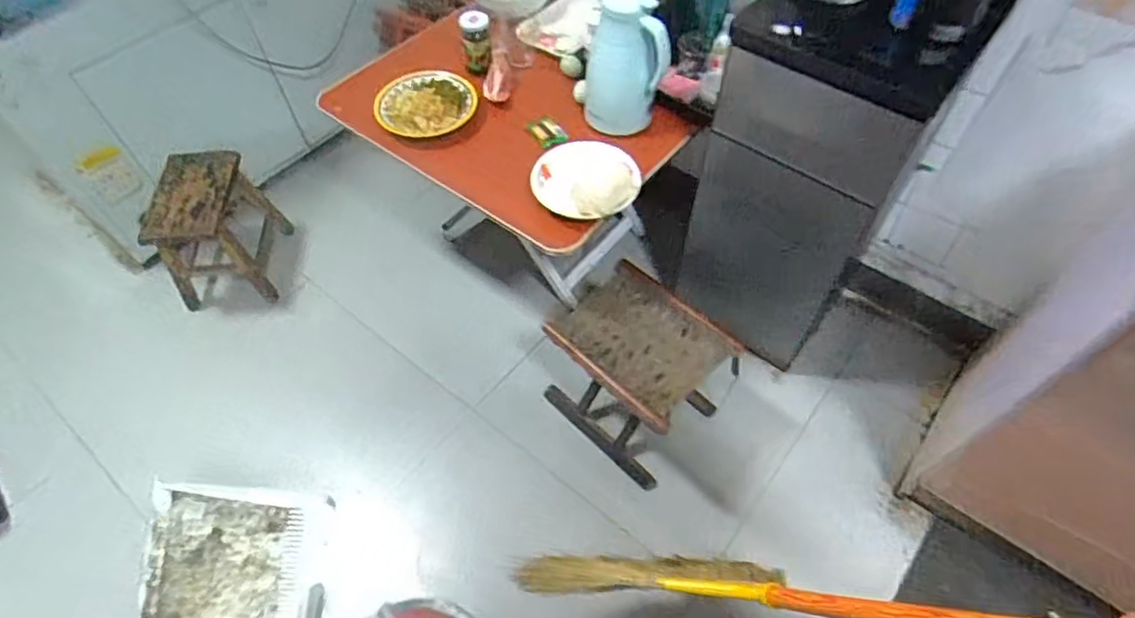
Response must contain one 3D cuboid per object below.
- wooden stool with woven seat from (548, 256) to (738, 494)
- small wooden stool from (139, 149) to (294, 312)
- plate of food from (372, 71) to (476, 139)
[{"bbox_3d":[0.134,0.124,1.270,0.267,0.284,0.314,-37,64,-20],"label":"wooden stool with woven seat"},{"bbox_3d":[-0.849,-0.201,1.494,0.217,0.285,0.264,-3,57,-1],"label":"small wooden stool"},{"bbox_3d":[-0.280,-0.408,1.213,0.194,0.024,0.173,3,55,3],"label":"plate of food"}]

